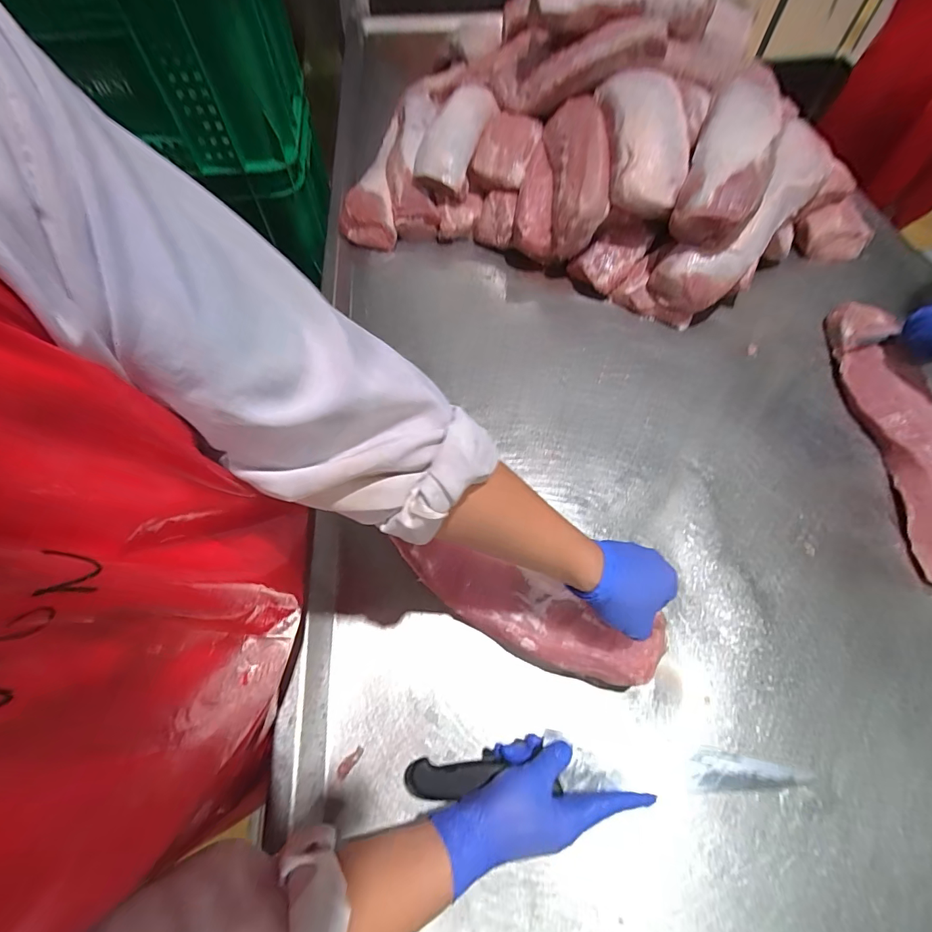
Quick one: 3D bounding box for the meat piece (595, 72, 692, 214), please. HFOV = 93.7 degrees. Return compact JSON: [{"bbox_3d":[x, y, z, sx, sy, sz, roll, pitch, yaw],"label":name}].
[{"bbox_3d":[0.299,-0.571,0.763,0.117,0.124,0.295,-2,60,-1],"label":"meat piece"}]

